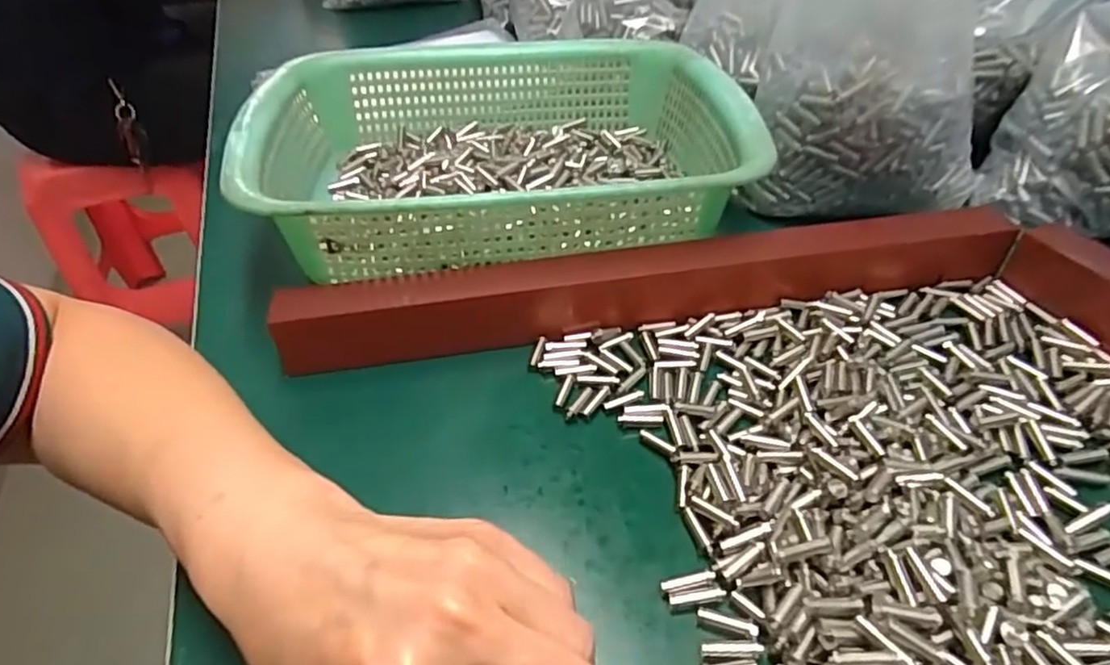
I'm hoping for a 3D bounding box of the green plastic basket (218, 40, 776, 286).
[{"bbox_3d":[-0.033,-0.118,0.418,0.294,0.078,0.223,-6,44,-3],"label":"green plastic basket"}]

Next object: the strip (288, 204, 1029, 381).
[{"bbox_3d":[0.054,-0.027,0.347,0.387,0.035,0.031,-8,44,-5],"label":"strip"}]

